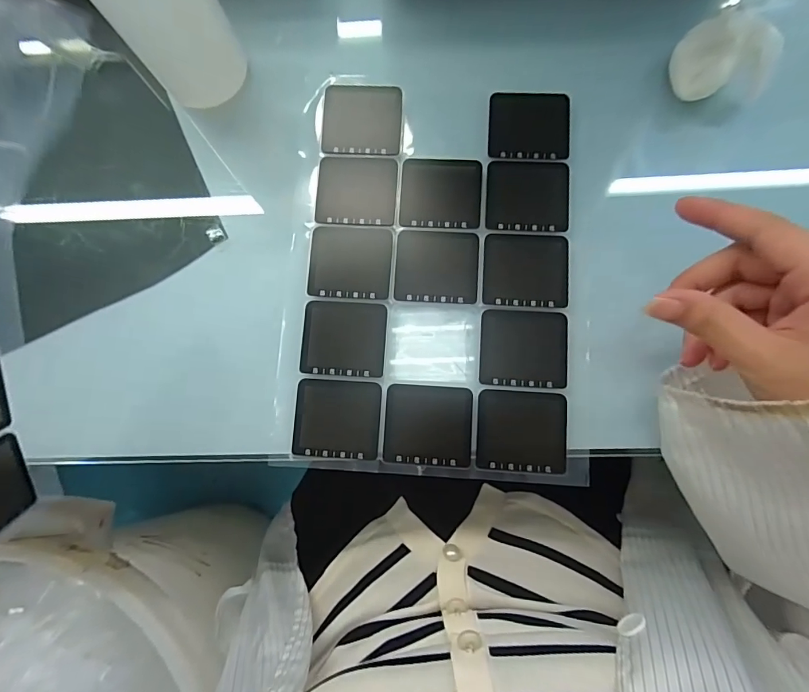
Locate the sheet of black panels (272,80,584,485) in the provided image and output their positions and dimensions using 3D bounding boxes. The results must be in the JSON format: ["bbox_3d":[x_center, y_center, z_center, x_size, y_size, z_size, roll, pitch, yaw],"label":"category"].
[{"bbox_3d":[0.020,-0.050,0.296,0.193,0.006,0.265,3,82,2],"label":"sheet of black panels"}]

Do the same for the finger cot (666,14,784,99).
[{"bbox_3d":[0.209,-0.187,0.280,0.053,0.041,0.033,-2,82,2],"label":"finger cot"}]

